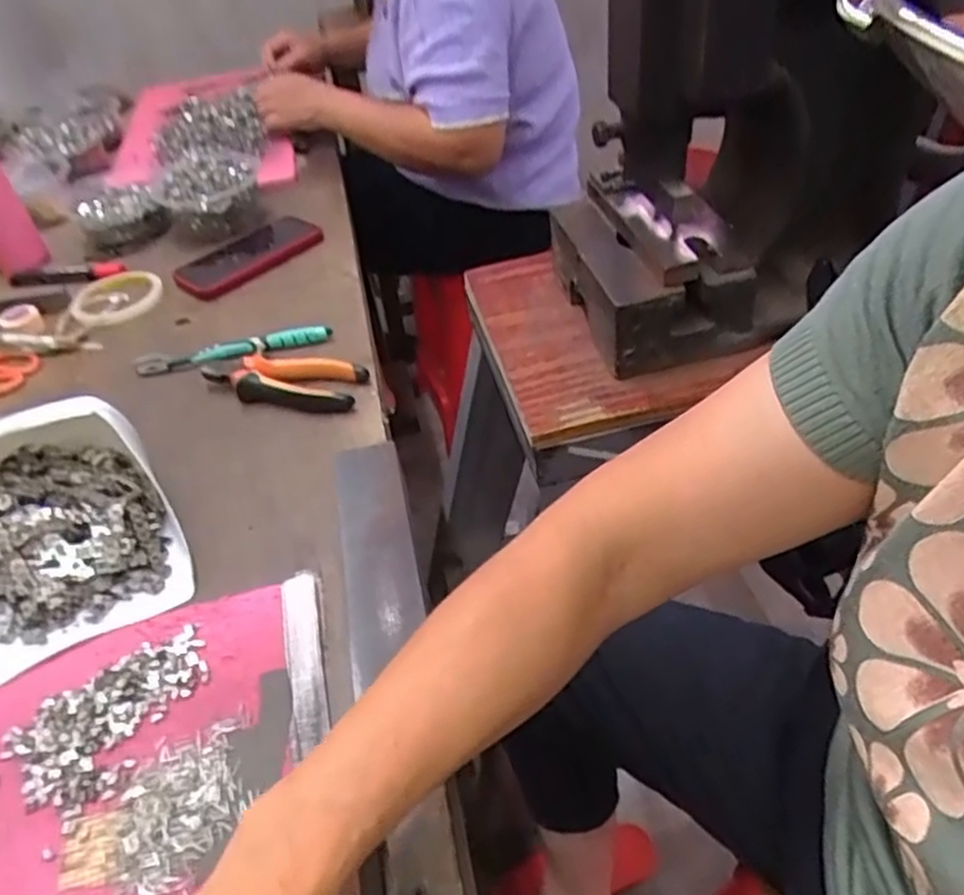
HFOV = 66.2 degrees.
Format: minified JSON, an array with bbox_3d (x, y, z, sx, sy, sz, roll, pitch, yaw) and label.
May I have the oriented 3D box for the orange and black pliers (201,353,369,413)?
[{"bbox_3d":[-0.180,-0.064,0.667,0.153,0.025,0.059,9,45,17],"label":"orange and black pliers"}]

